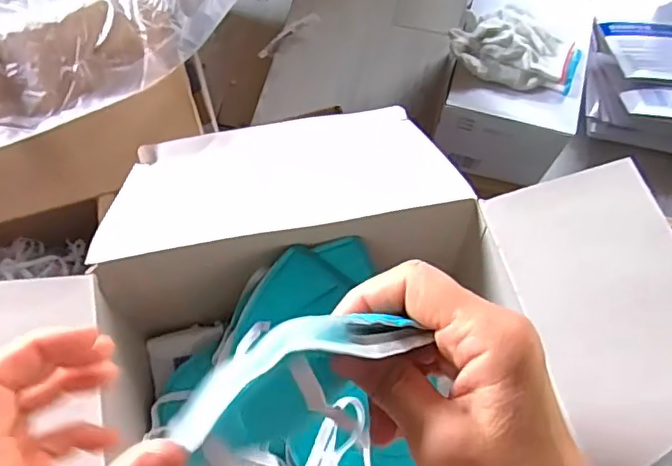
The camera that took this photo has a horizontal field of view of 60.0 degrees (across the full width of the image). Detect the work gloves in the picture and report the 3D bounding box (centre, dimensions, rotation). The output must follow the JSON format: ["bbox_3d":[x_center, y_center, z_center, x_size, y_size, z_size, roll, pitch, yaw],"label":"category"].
[{"bbox_3d":[0.260,-0.274,0.847,0.177,0.042,0.136,4,69,1],"label":"work gloves"}]

